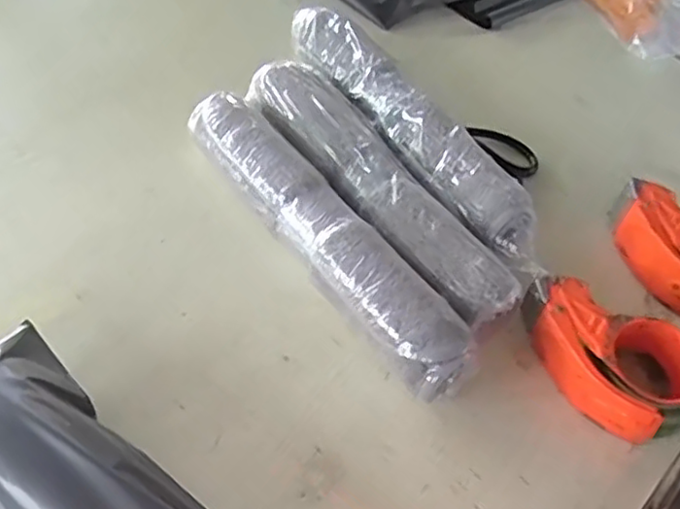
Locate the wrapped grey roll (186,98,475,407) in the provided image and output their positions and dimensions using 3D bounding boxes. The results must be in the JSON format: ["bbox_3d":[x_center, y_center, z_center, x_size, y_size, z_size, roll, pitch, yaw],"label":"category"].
[{"bbox_3d":[-0.025,-0.031,0.643,0.069,0.071,0.417,-27,58,-25],"label":"wrapped grey roll"}]

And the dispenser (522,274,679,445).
[{"bbox_3d":[0.227,0.092,0.573,0.158,0.061,0.099,27,53,16],"label":"dispenser"}]

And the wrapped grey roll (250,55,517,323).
[{"bbox_3d":[0.027,-0.079,0.682,0.079,0.057,0.397,-22,56,-23],"label":"wrapped grey roll"}]

